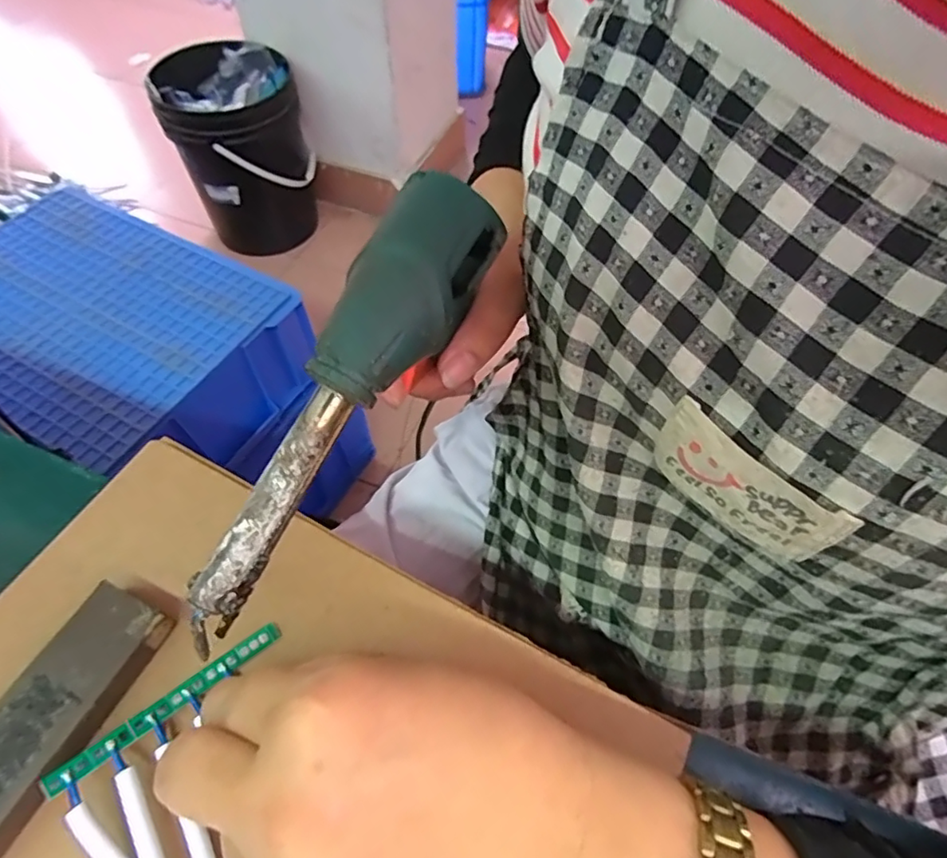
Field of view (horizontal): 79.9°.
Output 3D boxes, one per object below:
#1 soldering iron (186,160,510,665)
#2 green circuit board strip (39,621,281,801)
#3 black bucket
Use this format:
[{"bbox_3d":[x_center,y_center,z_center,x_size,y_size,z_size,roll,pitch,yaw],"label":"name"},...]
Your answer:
[{"bbox_3d":[-0.047,-0.009,0.198,0.035,0.028,0.168,29,83,16],"label":"soldering iron"},{"bbox_3d":[-0.106,0.096,0.199,0.079,0.007,0.008,-32,63,-32],"label":"green circuit board strip"},{"bbox_3d":[-0.583,-0.695,1.467,0.312,0.411,0.304,-18,59,-13],"label":"black bucket"}]

